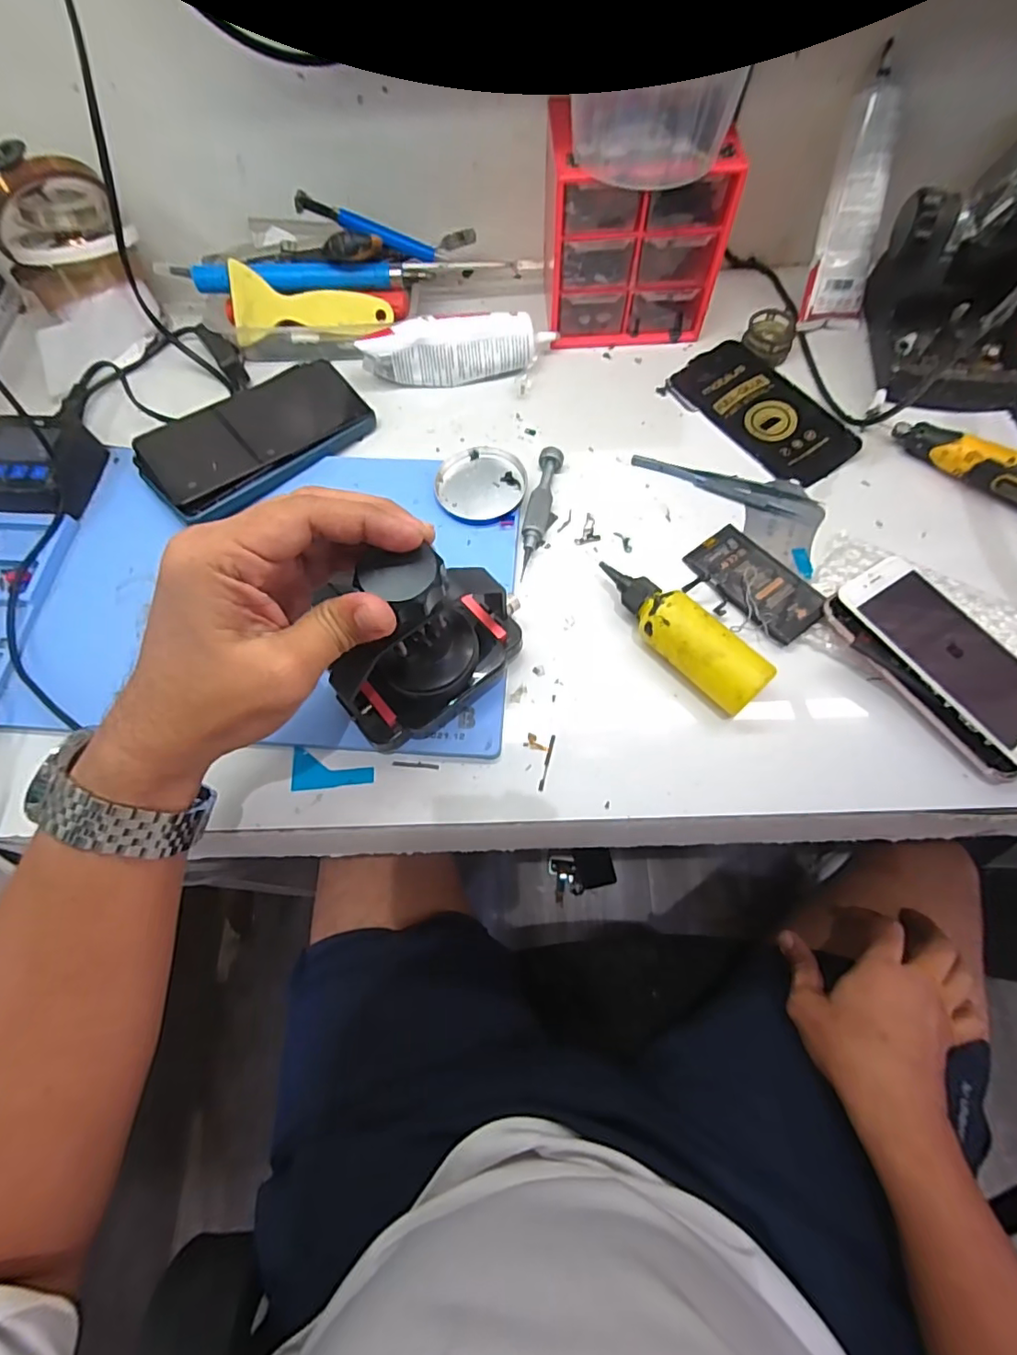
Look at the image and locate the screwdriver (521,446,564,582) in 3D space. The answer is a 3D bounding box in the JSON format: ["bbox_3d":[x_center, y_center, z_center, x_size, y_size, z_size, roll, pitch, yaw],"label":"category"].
[{"bbox_3d":[0.020,-0.116,0.391,0.016,0.014,0.102,13,69,7],"label":"screwdriver"}]

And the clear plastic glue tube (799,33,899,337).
[{"bbox_3d":[0.263,-0.354,0.422,0.051,0.154,0.032,-3,33,1],"label":"clear plastic glue tube"}]

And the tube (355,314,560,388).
[{"bbox_3d":[-0.040,-0.257,0.438,0.146,0.042,0.031,-7,67,-1],"label":"tube"}]

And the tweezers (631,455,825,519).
[{"bbox_3d":[0.157,-0.139,0.403,0.135,0.006,0.023,19,69,9],"label":"tweezers"}]

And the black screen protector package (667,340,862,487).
[{"bbox_3d":[0.193,-0.205,0.430,0.075,0.004,0.142,-34,71,-12],"label":"black screen protector package"}]

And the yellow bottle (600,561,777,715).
[{"bbox_3d":[0.100,-0.025,0.338,0.031,0.036,0.113,-42,72,-14],"label":"yellow bottle"}]

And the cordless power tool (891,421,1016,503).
[{"bbox_3d":[0.334,-0.137,0.380,0.139,0.030,0.025,33,72,14],"label":"cordless power tool"}]

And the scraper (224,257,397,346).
[{"bbox_3d":[-0.159,-0.286,0.450,0.122,0.053,0.006,12,32,-6],"label":"scraper"}]

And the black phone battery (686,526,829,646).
[{"bbox_3d":[0.160,-0.062,0.364,0.045,0.008,0.085,-34,66,-14],"label":"black phone battery"}]

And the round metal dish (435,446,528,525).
[{"bbox_3d":[-0.020,-0.136,0.397,0.063,0.004,0.061,-2,69,5],"label":"round metal dish"}]

